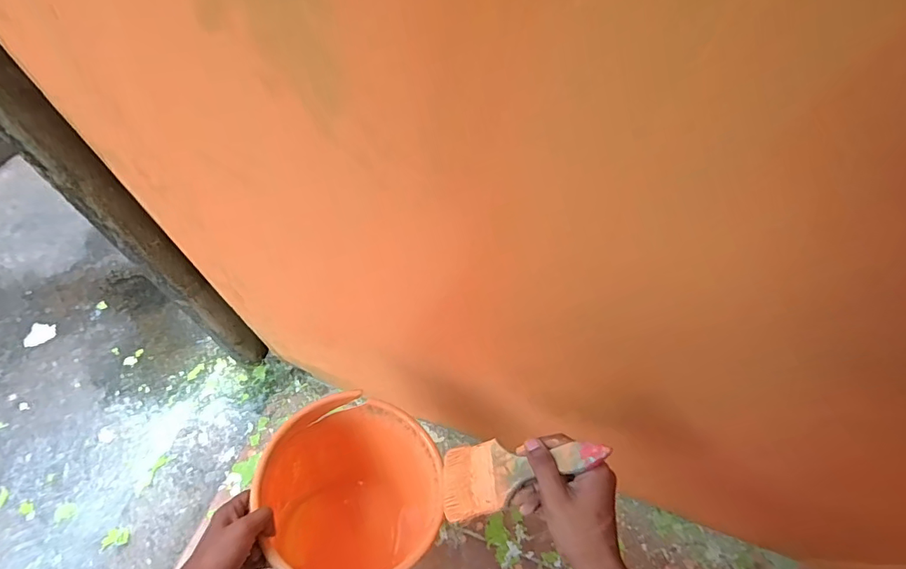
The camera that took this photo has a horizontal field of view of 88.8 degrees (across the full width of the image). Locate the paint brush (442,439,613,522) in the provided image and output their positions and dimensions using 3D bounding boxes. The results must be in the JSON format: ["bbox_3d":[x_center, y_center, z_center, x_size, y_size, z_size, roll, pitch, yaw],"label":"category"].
[{"bbox_3d":[0.064,0.186,0.461,0.189,0.014,0.069,-26,57,30],"label":"paint brush"}]

